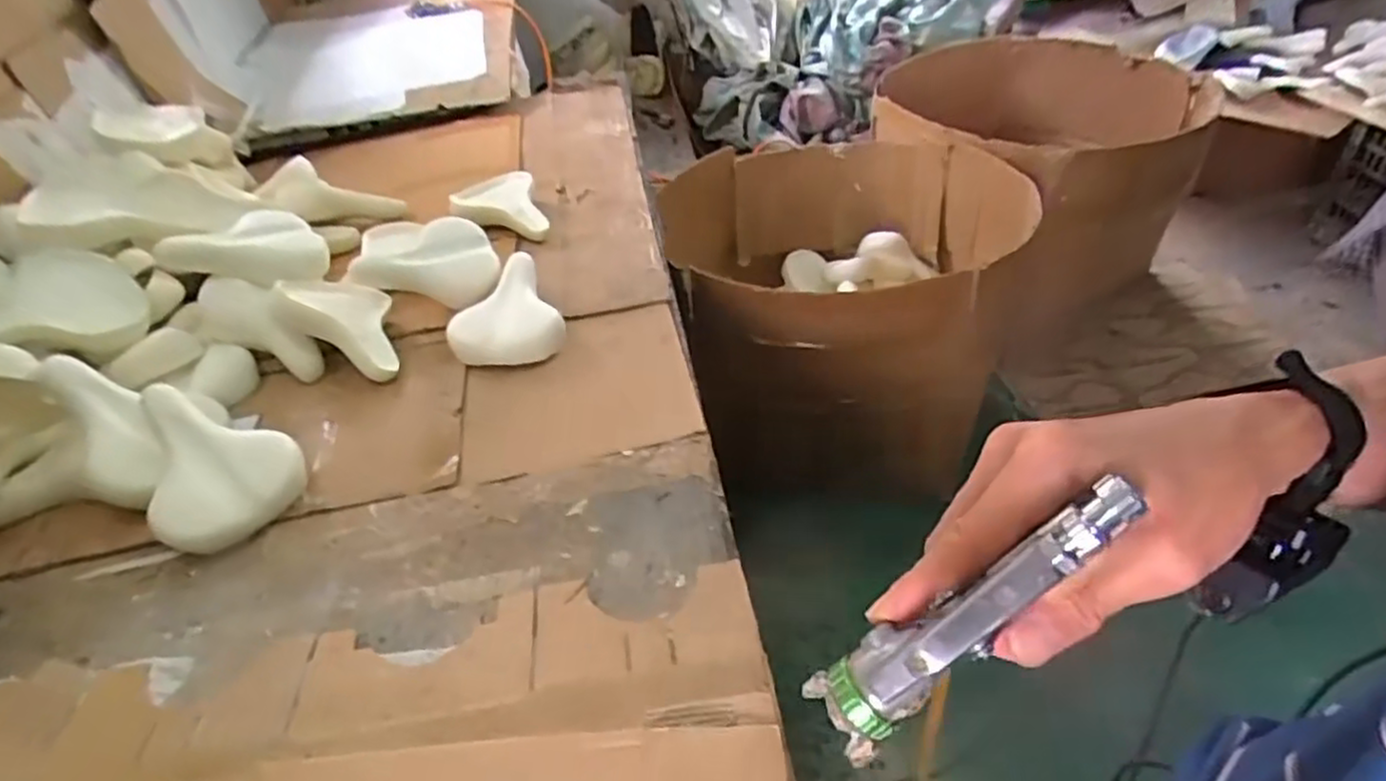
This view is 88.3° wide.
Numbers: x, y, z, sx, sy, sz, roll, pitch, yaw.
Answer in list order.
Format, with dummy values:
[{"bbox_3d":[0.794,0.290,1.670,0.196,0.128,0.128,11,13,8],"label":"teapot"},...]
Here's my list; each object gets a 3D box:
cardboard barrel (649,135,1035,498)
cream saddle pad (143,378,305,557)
[{"bbox_3d":[0.362,-0.234,1.819,0.765,0.612,0.845,-8,41,1],"label":"cardboard barrel"},{"bbox_3d":[-0.664,0.096,0.995,0.187,0.126,0.229,-29,46,-29],"label":"cream saddle pad"}]

